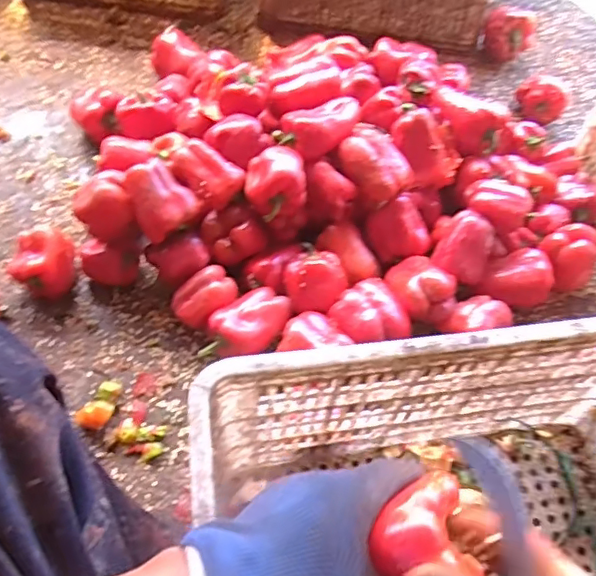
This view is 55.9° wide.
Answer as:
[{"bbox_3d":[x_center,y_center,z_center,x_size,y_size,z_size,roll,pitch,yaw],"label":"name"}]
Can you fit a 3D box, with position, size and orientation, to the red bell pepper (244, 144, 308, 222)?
[{"bbox_3d":[-0.033,-0.149,0.791,0.080,0.067,0.074,-11,59,-11],"label":"red bell pepper"}]

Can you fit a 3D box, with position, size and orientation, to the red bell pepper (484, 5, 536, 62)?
[{"bbox_3d":[0.422,-0.509,1.136,0.100,0.091,0.081,20,58,8],"label":"red bell pepper"}]

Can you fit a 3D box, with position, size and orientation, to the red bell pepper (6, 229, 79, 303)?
[{"bbox_3d":[-0.370,-0.033,0.829,0.095,0.082,0.089,-33,65,-23],"label":"red bell pepper"}]

